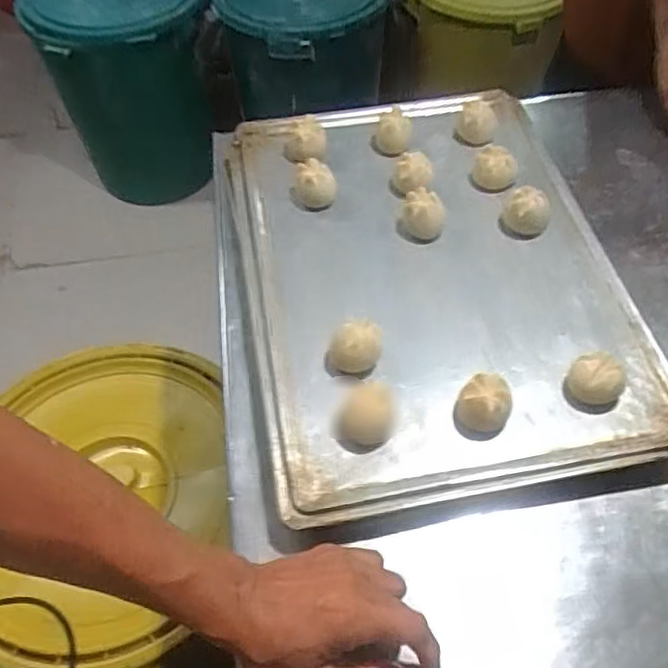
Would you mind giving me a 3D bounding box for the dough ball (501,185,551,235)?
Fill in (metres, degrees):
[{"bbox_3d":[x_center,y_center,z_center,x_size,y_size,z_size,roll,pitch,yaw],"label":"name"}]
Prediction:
[{"bbox_3d":[0.189,-0.120,0.611,0.046,0.040,0.038,15,57,13],"label":"dough ball"}]

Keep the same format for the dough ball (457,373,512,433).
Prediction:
[{"bbox_3d":[0.120,0.057,0.495,0.039,0.038,0.037,-1,55,2],"label":"dough ball"}]

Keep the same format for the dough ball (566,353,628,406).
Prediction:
[{"bbox_3d":[0.211,0.039,0.504,0.041,0.033,0.038,-1,55,2],"label":"dough ball"}]

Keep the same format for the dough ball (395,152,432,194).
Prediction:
[{"bbox_3d":[0.084,-0.166,0.656,0.042,0.037,0.042,2,55,4],"label":"dough ball"}]

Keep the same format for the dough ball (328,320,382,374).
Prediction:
[{"bbox_3d":[0.019,0.012,0.528,0.042,0.041,0.034,3,55,4],"label":"dough ball"}]

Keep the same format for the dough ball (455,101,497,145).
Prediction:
[{"bbox_3d":[0.163,-0.239,0.711,0.044,0.035,0.044,-1,55,2],"label":"dough ball"}]

